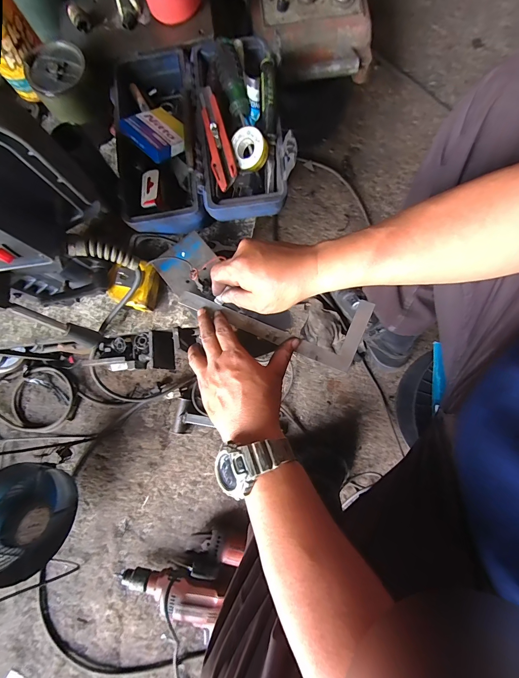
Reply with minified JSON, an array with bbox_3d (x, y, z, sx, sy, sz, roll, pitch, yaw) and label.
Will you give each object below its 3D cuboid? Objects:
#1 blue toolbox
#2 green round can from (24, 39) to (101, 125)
[{"bbox_3d":[-0.089,-0.313,0.468,0.255,0.086,0.284,-6,80,3],"label":"blue toolbox"},{"bbox_3d":[-0.288,-0.378,0.463,0.082,0.057,0.080,-1,80,4],"label":"green round can"}]

